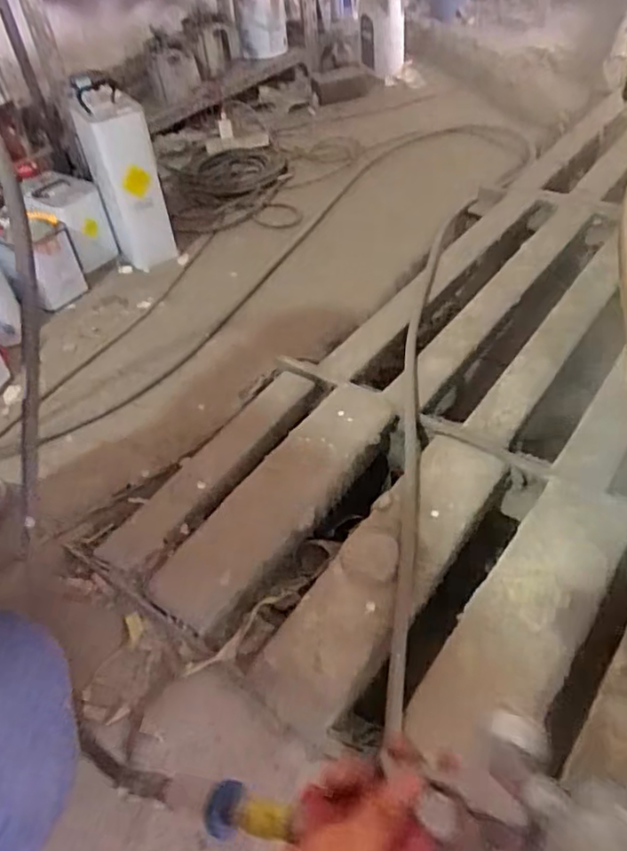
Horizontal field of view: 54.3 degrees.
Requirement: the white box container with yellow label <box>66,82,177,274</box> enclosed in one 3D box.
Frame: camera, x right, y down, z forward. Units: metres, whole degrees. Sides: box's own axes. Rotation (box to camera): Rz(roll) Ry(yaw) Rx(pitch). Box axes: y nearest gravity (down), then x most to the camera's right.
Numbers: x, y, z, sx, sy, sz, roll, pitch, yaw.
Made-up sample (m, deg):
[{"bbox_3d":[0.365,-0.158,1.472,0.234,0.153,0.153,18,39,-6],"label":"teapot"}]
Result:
[{"bbox_3d":[-0.380,-0.499,1.252,0.130,0.333,0.123,-15,45,-8],"label":"white box container with yellow label"}]

